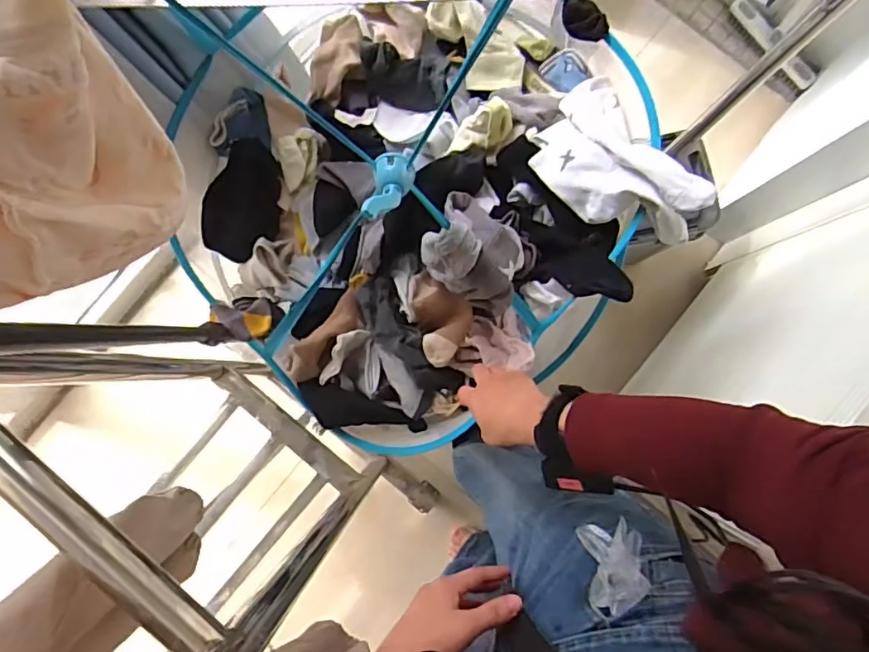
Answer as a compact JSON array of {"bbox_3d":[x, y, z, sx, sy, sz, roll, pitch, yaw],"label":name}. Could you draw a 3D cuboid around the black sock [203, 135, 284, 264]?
[{"bbox_3d":[-0.274,-0.178,0.833,0.107,0.034,0.162,6,86,2],"label":"black sock"}]

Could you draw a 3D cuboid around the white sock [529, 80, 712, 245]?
[{"bbox_3d":[0.198,-0.181,0.664,0.127,0.110,0.221,-27,86,-1],"label":"white sock"}]

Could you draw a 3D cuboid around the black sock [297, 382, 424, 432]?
[{"bbox_3d":[-0.098,0.116,0.760,0.166,0.036,0.056,20,86,3],"label":"black sock"}]

